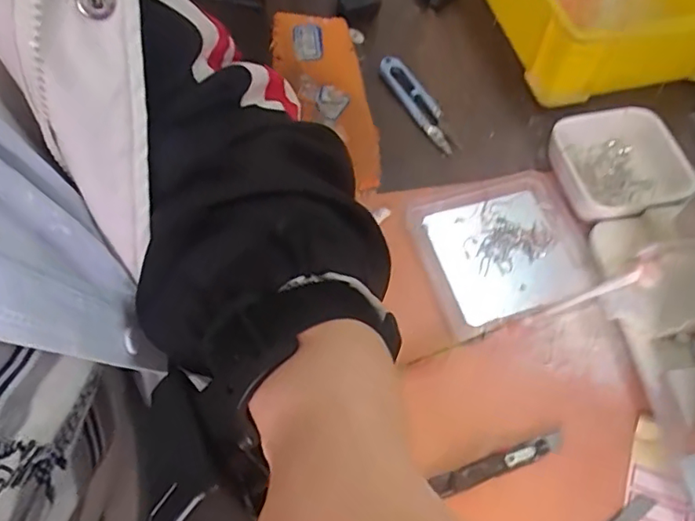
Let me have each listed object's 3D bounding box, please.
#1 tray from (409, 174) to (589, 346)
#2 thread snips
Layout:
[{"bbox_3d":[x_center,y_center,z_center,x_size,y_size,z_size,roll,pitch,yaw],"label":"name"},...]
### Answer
[{"bbox_3d":[0.104,-0.006,0.384,0.107,0.022,0.108,-14,62,-8],"label":"tray"},{"bbox_3d":[0.059,-0.125,0.453,0.021,0.014,0.098,-27,65,-15],"label":"thread snips"}]

